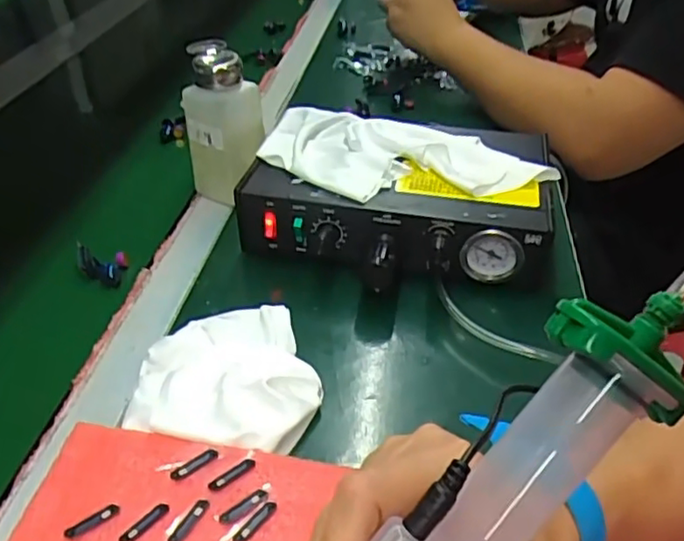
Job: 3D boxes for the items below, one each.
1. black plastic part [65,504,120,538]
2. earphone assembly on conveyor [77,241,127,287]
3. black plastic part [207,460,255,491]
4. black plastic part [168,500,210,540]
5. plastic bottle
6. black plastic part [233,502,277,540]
[{"bbox_3d":[-0.125,0.125,0.318,0.027,0.004,0.006,-22,43,-27],"label":"black plastic part"},{"bbox_3d":[-0.190,-0.005,0.494,0.041,0.015,0.028,6,38,5],"label":"earphone assembly on conveyor"},{"bbox_3d":[-0.059,0.108,0.339,0.027,0.004,0.007,-23,44,-28],"label":"black plastic part"},{"bbox_3d":[-0.077,0.126,0.319,0.007,0.004,0.026,22,42,24],"label":"black plastic part"},{"bbox_3d":[-0.104,-0.126,0.565,0.066,0.134,0.073,-5,38,-9],"label":"plastic bottle"},{"bbox_3d":[-0.043,0.126,0.318,0.007,0.004,0.027,28,45,30],"label":"black plastic part"}]

